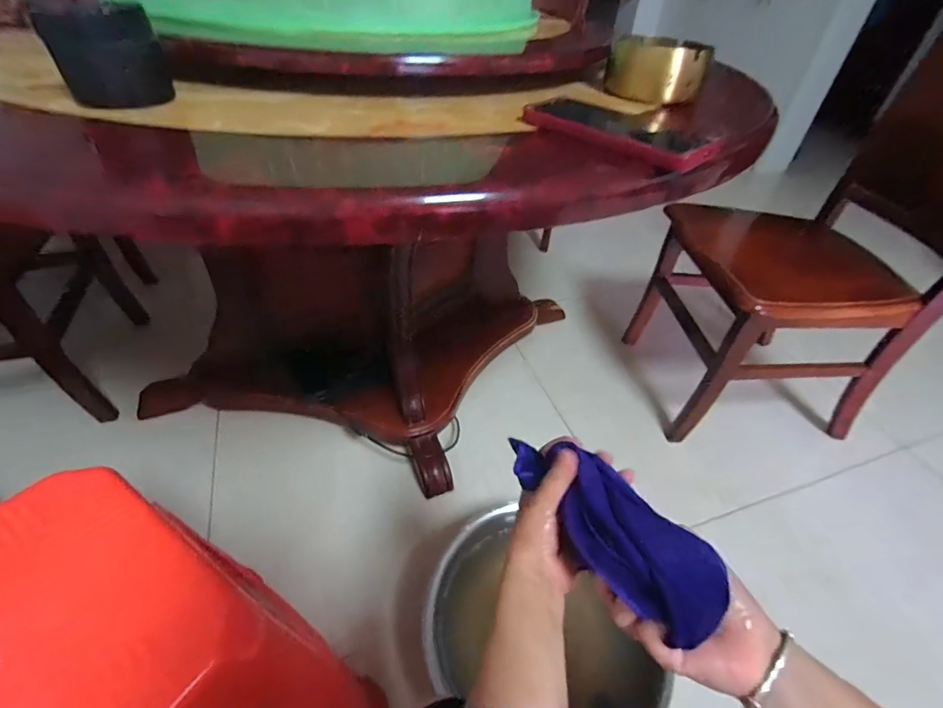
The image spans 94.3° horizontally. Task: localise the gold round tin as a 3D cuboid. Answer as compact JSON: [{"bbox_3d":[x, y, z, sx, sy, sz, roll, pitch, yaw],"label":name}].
[{"bbox_3d":[0.221,-0.341,0.520,0.111,0.057,0.094,18,44,14],"label":"gold round tin"}]

